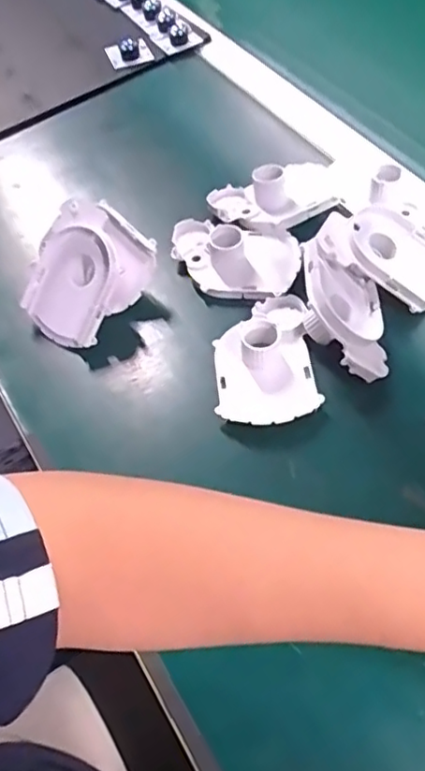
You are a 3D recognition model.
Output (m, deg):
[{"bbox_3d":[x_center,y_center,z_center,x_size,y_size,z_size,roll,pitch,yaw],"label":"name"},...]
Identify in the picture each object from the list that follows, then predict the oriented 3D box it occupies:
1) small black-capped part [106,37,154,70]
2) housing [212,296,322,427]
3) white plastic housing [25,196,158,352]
[{"bbox_3d":[-0.089,-0.357,0.659,0.048,0.024,0.023,-10,56,-1],"label":"small black-capped part"},{"bbox_3d":[0.035,-0.019,0.427,0.068,0.027,0.103,-6,57,1],"label":"housing"},{"bbox_3d":[-0.100,-0.084,0.470,0.090,0.075,0.094,34,66,24],"label":"white plastic housing"}]

